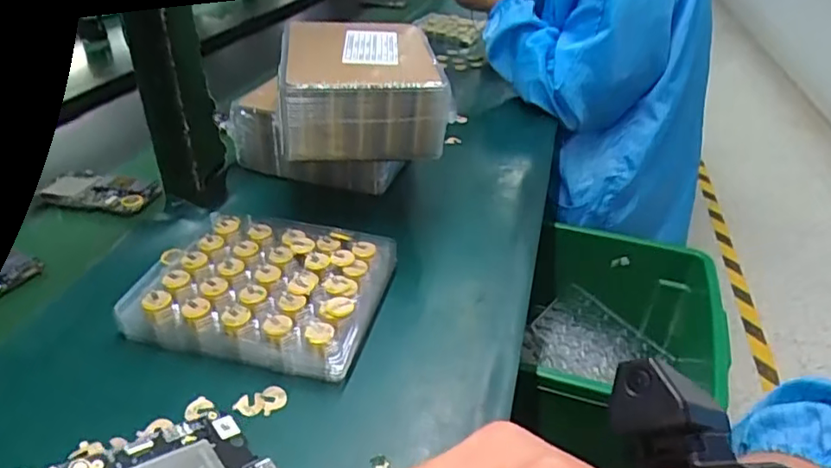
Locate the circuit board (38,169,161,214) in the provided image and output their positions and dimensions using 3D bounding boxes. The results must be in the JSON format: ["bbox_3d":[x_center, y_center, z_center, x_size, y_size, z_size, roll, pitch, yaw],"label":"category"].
[{"bbox_3d":[-0.329,-0.044,0.592,0.120,0.016,0.073,11,33,13],"label":"circuit board"}]

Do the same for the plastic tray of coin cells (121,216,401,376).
[{"bbox_3d":[-0.122,0.038,0.450,0.188,0.035,0.151,7,33,11],"label":"plastic tray of coin cells"}]

